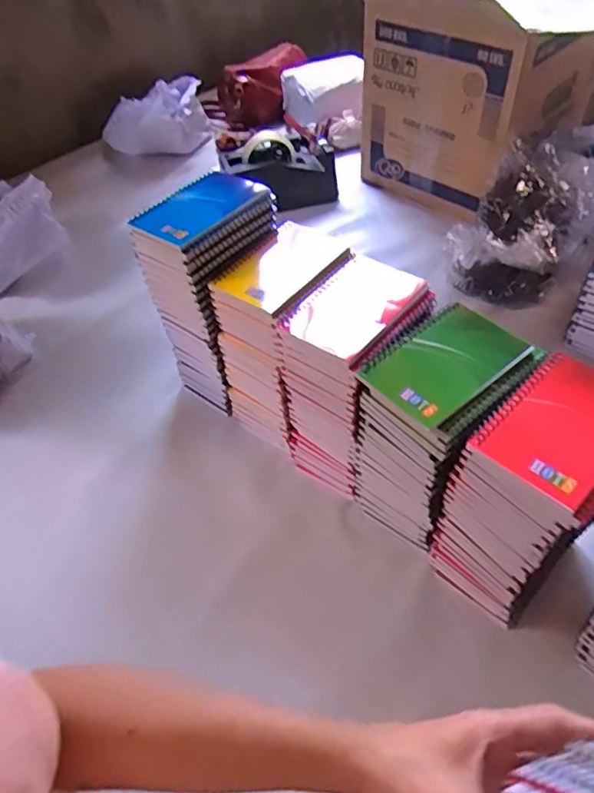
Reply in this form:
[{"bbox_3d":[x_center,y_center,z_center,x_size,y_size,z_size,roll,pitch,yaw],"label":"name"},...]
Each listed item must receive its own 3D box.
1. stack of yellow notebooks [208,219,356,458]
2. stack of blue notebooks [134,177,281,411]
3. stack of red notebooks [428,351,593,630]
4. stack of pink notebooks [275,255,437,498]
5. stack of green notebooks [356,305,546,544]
[{"bbox_3d":[-0.003,-0.055,0.643,0.110,0.215,0.136,31,58,28],"label":"stack of yellow notebooks"},{"bbox_3d":[-0.089,-0.117,0.651,0.099,0.228,0.127,27,56,26],"label":"stack of blue notebooks"},{"bbox_3d":[0.207,0.093,0.497,0.131,0.225,0.097,-37,55,-25],"label":"stack of red notebooks"},{"bbox_3d":[0.061,-0.015,0.601,0.120,0.212,0.134,31,58,28],"label":"stack of pink notebooks"},{"bbox_3d":[0.134,0.038,0.537,0.128,0.204,0.098,-37,56,-25],"label":"stack of green notebooks"}]

